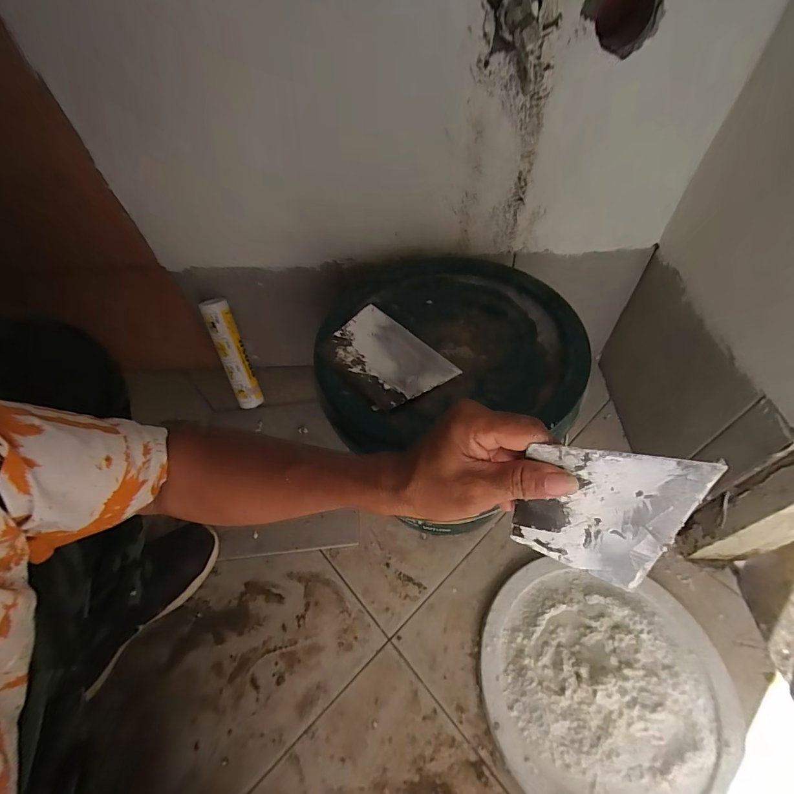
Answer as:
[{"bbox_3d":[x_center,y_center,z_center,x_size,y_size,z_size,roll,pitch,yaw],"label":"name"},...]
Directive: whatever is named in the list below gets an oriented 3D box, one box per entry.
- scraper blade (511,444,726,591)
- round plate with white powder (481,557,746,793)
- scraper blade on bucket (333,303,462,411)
[{"bbox_3d":[0.130,0.079,0.254,0.091,0.136,0.004,13,44,22],"label":"scraper blade"},{"bbox_3d":[0.259,0.361,0.479,0.286,0.041,0.256,9,55,11],"label":"round plate with white powder"},{"bbox_3d":[-0.015,-0.045,0.422,0.097,0.004,0.138,-35,62,-24],"label":"scraper blade on bucket"}]

